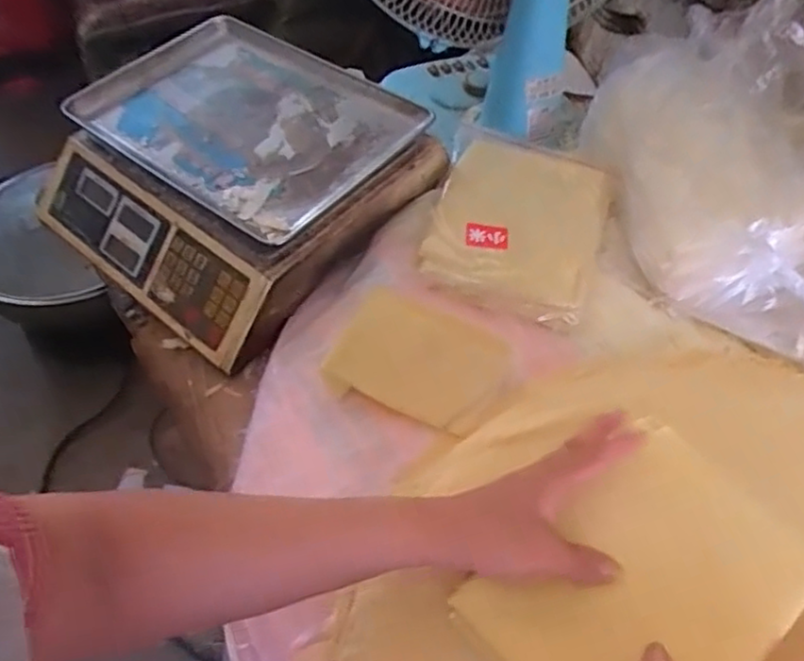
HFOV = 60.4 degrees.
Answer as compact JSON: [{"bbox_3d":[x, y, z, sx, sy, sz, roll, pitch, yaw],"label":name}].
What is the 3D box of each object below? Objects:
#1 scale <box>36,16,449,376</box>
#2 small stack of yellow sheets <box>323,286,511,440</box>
[{"bbox_3d":[-0.179,-0.168,0.720,0.339,0.111,0.292,37,58,24],"label":"scale"},{"bbox_3d":[0.012,0.026,0.573,0.135,0.013,0.113,25,54,16],"label":"small stack of yellow sheets"}]

